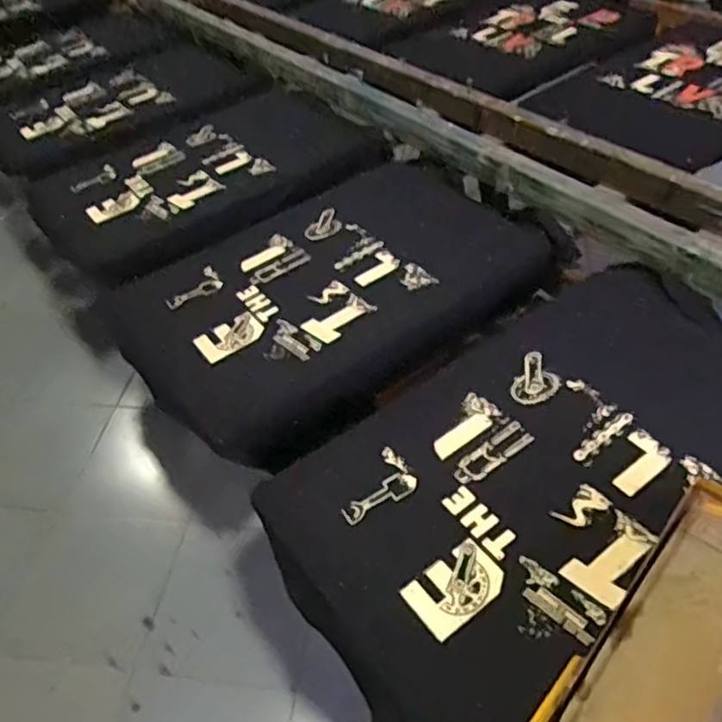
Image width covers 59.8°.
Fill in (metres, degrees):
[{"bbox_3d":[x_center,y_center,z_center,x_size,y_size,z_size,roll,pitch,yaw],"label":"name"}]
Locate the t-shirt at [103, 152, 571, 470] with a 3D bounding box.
[{"bbox_3d":[-0.043,-0.130,1.026,0.642,0.092,0.467,-33,51,-23],"label":"t-shirt"}]

